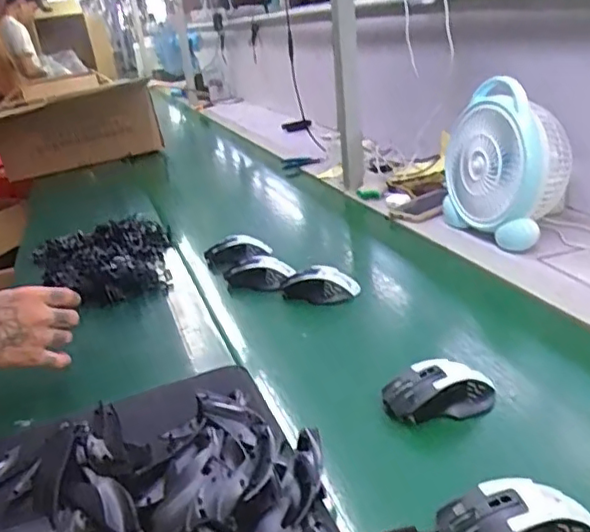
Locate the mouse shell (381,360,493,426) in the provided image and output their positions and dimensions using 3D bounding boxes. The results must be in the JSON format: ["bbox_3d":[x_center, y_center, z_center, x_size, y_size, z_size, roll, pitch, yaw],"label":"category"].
[{"bbox_3d":[0.149,0.126,0.625,0.111,0.037,0.060,-10,22,-10],"label":"mouse shell"}]

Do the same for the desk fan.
[{"bbox_3d":[0.352,-0.172,1.026,0.114,0.237,0.217,-13,22,-17],"label":"desk fan"}]

